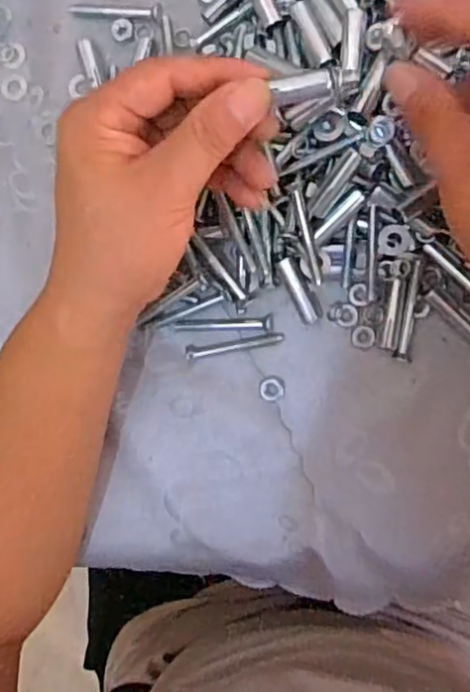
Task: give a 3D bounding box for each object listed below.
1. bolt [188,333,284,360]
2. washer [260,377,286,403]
[{"bbox_3d":[0.000,-0.001,0.379,0.055,0.006,0.007,-10,88,7],"label":"bolt"},{"bbox_3d":[0.021,0.025,0.376,0.014,0.004,0.014,0,89,7],"label":"washer"}]

